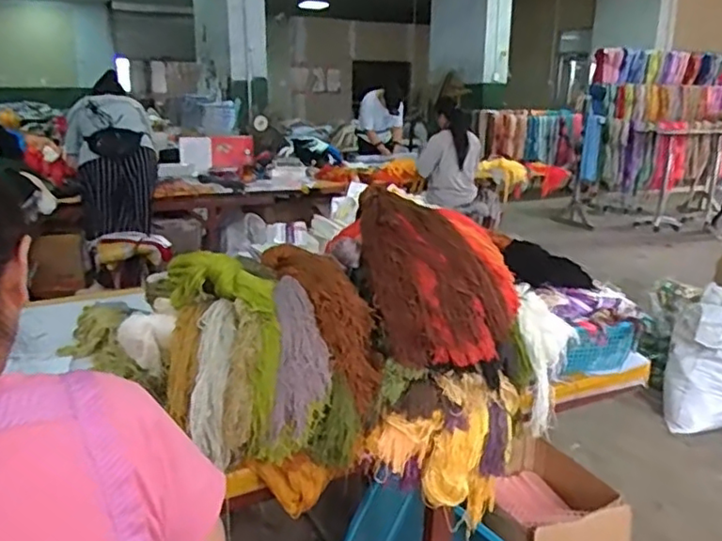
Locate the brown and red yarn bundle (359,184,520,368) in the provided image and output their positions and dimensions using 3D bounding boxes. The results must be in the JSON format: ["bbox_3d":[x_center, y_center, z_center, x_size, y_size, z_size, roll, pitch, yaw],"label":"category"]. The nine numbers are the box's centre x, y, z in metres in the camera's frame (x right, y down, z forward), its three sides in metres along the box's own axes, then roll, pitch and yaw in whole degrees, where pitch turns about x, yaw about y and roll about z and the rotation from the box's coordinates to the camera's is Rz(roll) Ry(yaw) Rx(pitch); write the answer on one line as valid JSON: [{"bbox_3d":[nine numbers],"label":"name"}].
[{"bbox_3d":[0.128,0.004,1.049,0.263,0.208,0.261,1,16,3],"label":"brown and red yarn bundle"}]

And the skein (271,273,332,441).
[{"bbox_3d":[-0.092,0.106,0.910,0.077,0.071,0.251,-1,55,-11],"label":"skein"}]

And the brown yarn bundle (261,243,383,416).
[{"bbox_3d":[-0.057,0.059,1.004,0.097,0.093,0.338,-9,49,-33],"label":"brown yarn bundle"}]

